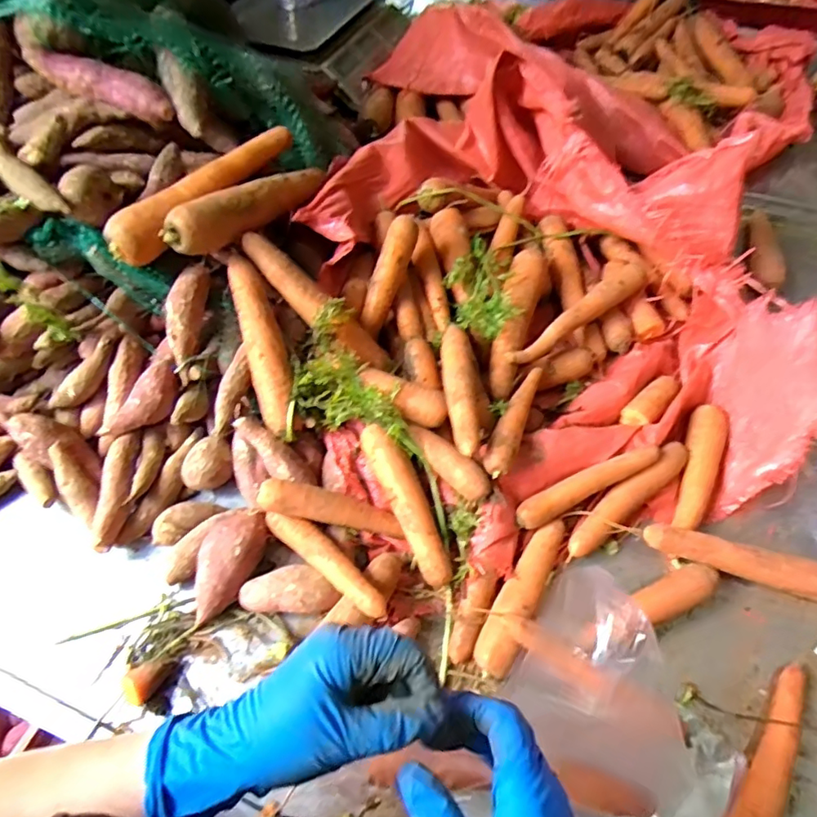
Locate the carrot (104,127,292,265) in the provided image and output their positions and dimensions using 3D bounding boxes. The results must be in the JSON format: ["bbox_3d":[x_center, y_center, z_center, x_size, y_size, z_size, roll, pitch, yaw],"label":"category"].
[{"bbox_3d":[-0.228,-0.248,0.599,0.045,0.050,0.240,35,65,21],"label":"carrot"}]

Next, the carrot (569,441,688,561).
[{"bbox_3d":[0.230,0.094,0.557,0.175,0.023,0.031,-35,63,-19],"label":"carrot"}]

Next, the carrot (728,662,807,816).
[{"bbox_3d":[0.299,0.295,0.434,0.028,0.024,0.183,33,64,20],"label":"carrot"}]

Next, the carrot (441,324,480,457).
[{"bbox_3d":[0.055,-0.025,0.569,0.032,0.037,0.172,-3,57,0],"label":"carrot"}]

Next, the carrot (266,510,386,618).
[{"bbox_3d":[-0.078,0.144,0.504,0.149,0.026,0.028,34,64,21],"label":"carrot"}]

